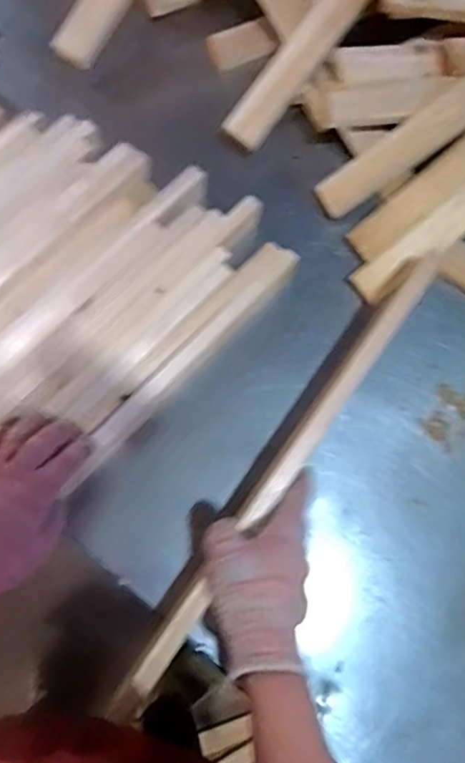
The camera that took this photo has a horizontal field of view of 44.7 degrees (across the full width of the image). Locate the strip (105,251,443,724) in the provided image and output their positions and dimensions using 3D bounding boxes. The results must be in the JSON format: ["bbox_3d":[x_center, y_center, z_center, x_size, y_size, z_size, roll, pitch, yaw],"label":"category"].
[{"bbox_3d":[0.048,0.081,0.506,0.024,0.021,0.495,35,80,7],"label":"strip"}]

